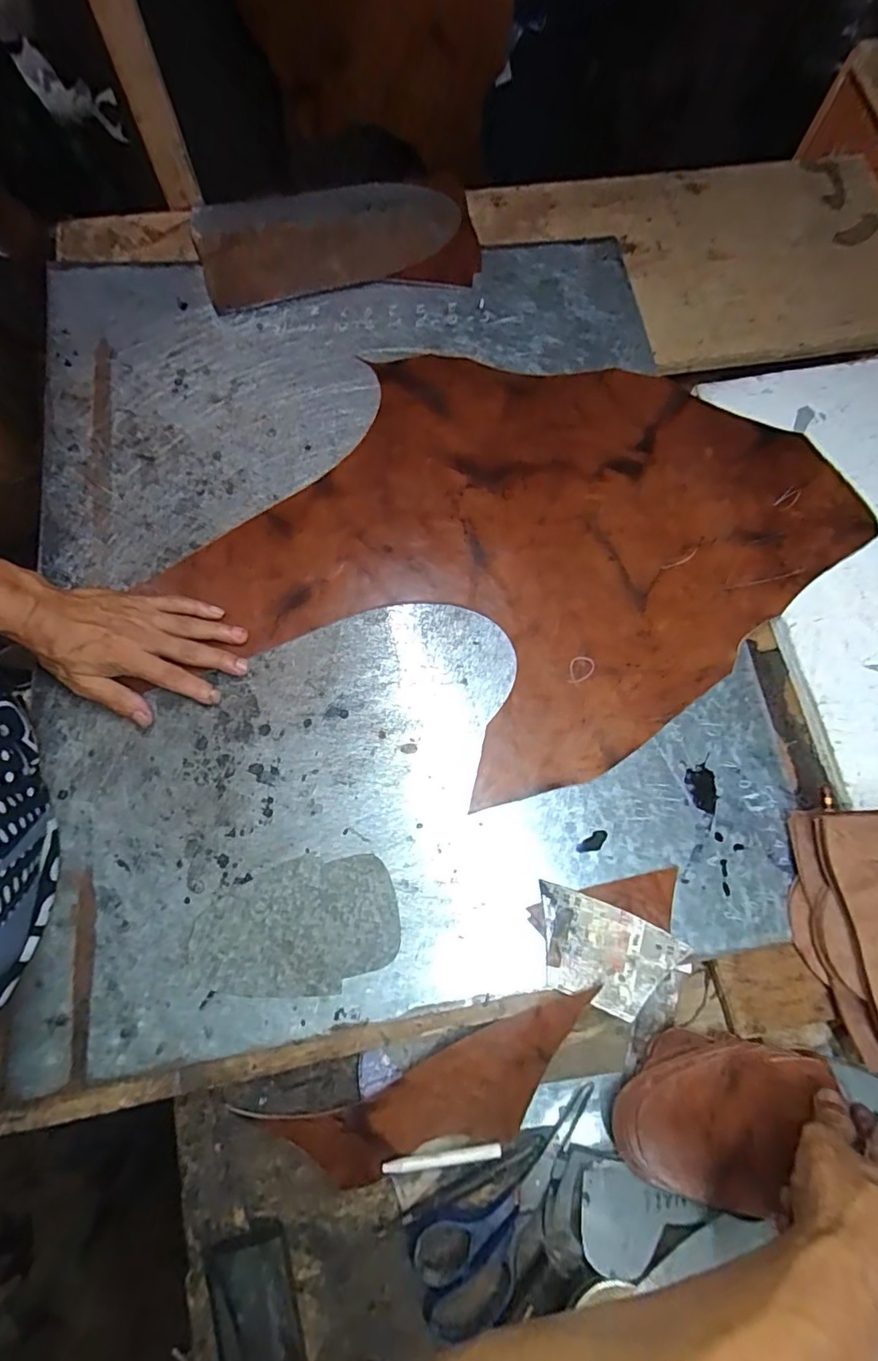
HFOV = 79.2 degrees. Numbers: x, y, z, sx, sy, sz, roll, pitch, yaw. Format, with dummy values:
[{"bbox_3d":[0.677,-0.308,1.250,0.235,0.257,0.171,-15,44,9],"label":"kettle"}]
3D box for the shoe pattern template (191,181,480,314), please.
[{"bbox_3d":[-0.113,-0.491,0.593,0.300,0.010,0.161,-10,76,-3],"label":"shoe pattern template"}]

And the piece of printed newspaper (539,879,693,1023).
[{"bbox_3d":[0.129,0.215,0.415,0.114,0.004,0.072,21,71,5],"label":"piece of printed newspaper"}]

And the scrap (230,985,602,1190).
[{"bbox_3d":[-0.002,0.312,0.395,0.253,0.016,0.082,-15,76,-5],"label":"scrap"}]

